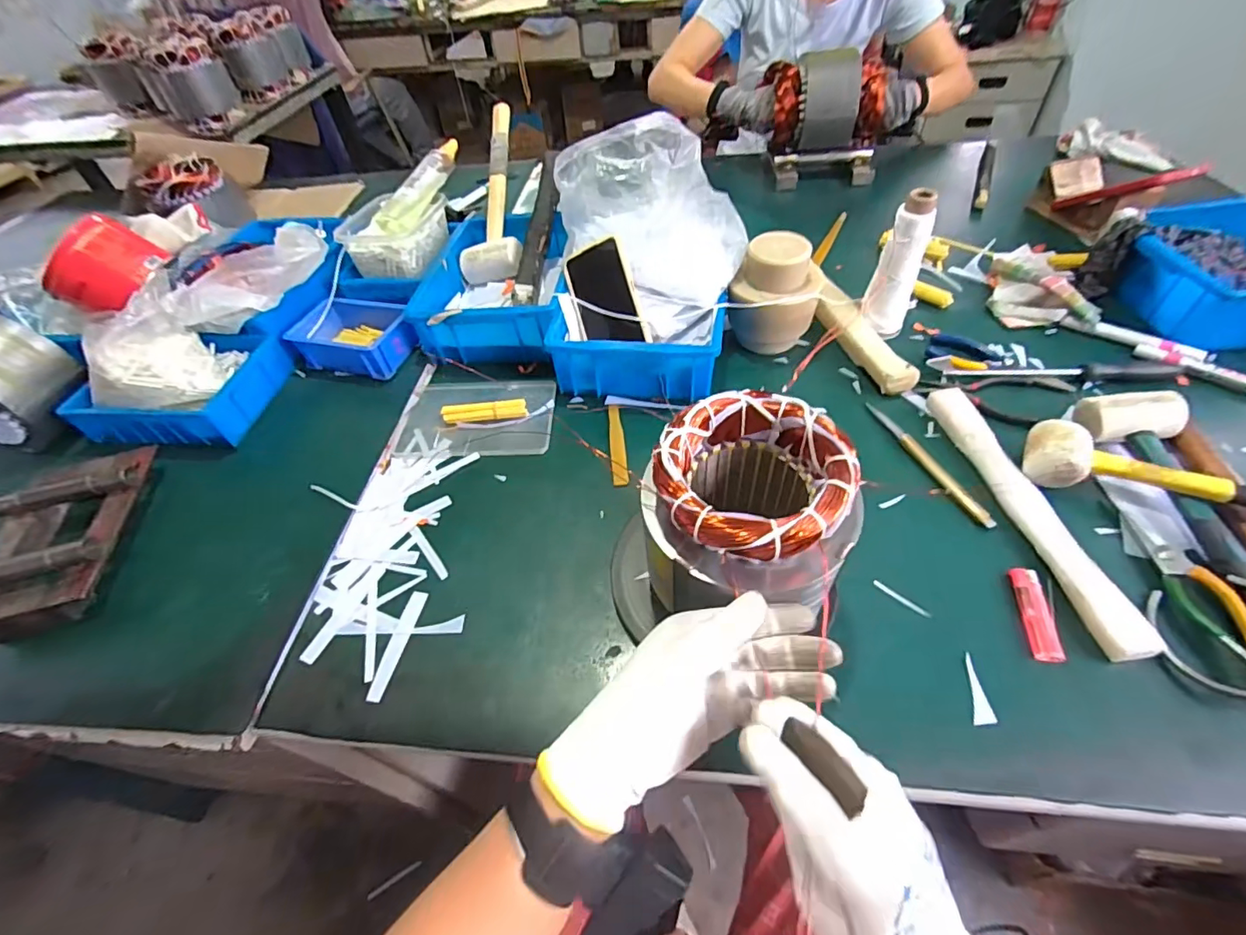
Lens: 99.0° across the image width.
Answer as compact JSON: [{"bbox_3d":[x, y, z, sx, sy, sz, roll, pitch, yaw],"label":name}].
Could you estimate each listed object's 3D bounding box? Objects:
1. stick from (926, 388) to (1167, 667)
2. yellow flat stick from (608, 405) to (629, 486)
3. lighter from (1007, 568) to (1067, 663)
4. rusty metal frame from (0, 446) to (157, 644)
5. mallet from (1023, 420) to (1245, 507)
[{"bbox_3d":[0.377,0.033,0.502,0.031,0.025,0.295,-9,49,-2],"label":"stick"},{"bbox_3d":[-0.006,-0.027,0.596,0.017,0.004,0.121,-6,49,0],"label":"yellow flat stick"},{"bbox_3d":[0.341,0.120,0.438,0.022,0.007,0.080,4,50,9],"label":"lighter"},{"bbox_3d":[-0.578,0.067,0.542,0.137,0.044,0.201,-11,49,-4],"label":"rusty metal frame"},{"bbox_3d":[0.528,0.023,0.479,0.289,0.066,0.060,17,53,19],"label":"mallet"}]

